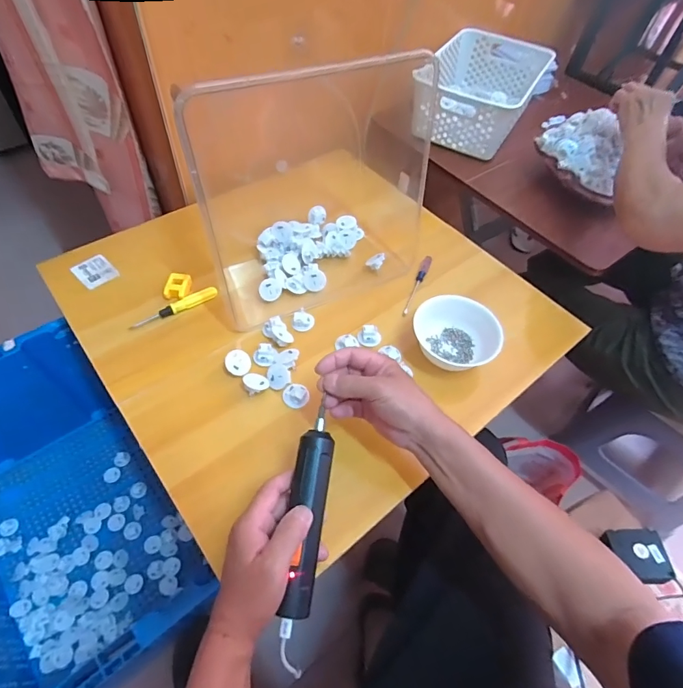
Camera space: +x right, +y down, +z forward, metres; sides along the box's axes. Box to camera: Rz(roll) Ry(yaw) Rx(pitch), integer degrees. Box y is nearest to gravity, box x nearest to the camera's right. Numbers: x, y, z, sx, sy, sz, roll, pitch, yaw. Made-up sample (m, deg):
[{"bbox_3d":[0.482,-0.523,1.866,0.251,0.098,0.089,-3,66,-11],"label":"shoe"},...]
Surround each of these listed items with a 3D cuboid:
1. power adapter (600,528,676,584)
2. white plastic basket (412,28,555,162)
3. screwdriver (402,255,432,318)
[{"bbox_3d":[0.462,0.326,0.659,0.074,0.028,0.079,-6,56,-10],"label":"power adapter"},{"bbox_3d":[0.275,-0.514,0.868,0.220,0.104,0.285,26,57,12],"label":"white plastic basket"},{"bbox_3d":[0.119,-0.093,0.660,0.014,0.009,0.126,20,56,8],"label":"screwdriver"}]

